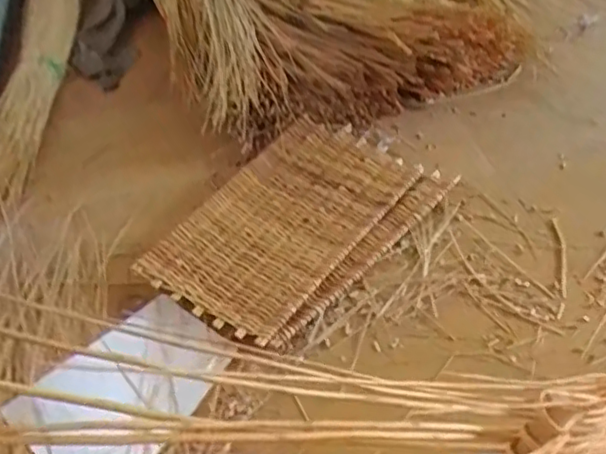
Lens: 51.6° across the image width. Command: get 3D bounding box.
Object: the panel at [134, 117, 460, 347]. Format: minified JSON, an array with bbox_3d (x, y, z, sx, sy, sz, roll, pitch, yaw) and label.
[{"bbox_3d":[-0.011,-0.018,1.249,0.367,0.057,0.554,38,61,17],"label":"panel"}]

